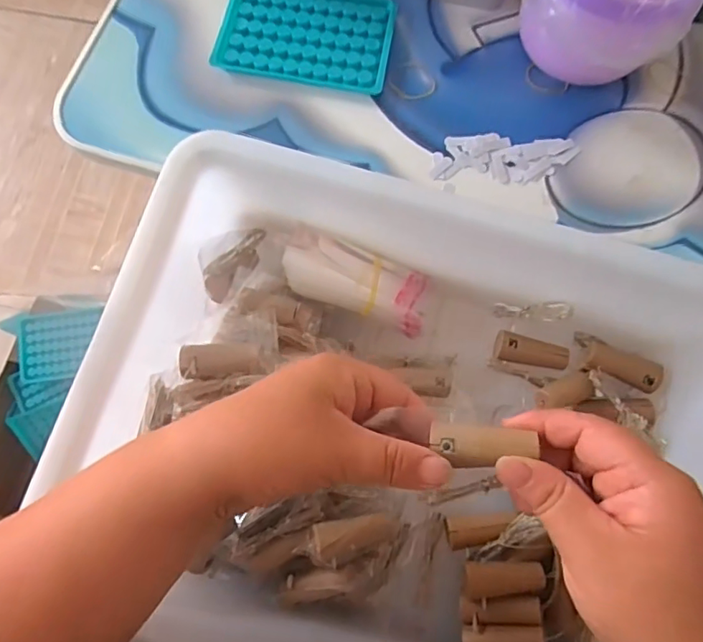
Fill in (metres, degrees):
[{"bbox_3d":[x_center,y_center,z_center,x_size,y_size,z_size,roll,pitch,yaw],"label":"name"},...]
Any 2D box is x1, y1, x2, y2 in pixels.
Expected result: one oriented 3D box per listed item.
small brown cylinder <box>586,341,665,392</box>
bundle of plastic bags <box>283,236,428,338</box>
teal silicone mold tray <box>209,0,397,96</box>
[{"bbox_3d":[0.187,0.033,0.367,0.052,0.019,0.020,20,76,6],"label":"small brown cylinder"},{"bbox_3d":[0.003,-0.028,0.376,0.102,0.025,0.051,18,72,-14],"label":"bundle of plastic bags"},{"bbox_3d":[-0.034,-0.227,0.416,0.132,0.007,0.093,10,75,3],"label":"teal silicone mold tray"}]

